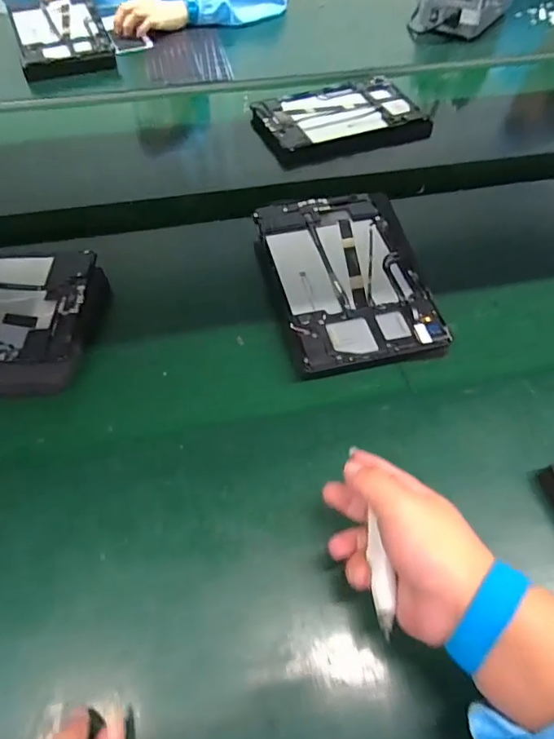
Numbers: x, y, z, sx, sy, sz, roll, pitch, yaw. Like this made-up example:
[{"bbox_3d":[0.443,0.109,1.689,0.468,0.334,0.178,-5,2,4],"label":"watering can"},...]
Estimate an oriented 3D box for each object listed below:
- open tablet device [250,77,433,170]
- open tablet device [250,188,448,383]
[{"bbox_3d":[0.095,-0.396,0.734,0.250,0.029,0.150,-14,64,-10],"label":"open tablet device"},{"bbox_3d":[0.071,-0.105,0.512,0.165,0.014,0.250,-7,56,-5],"label":"open tablet device"}]

